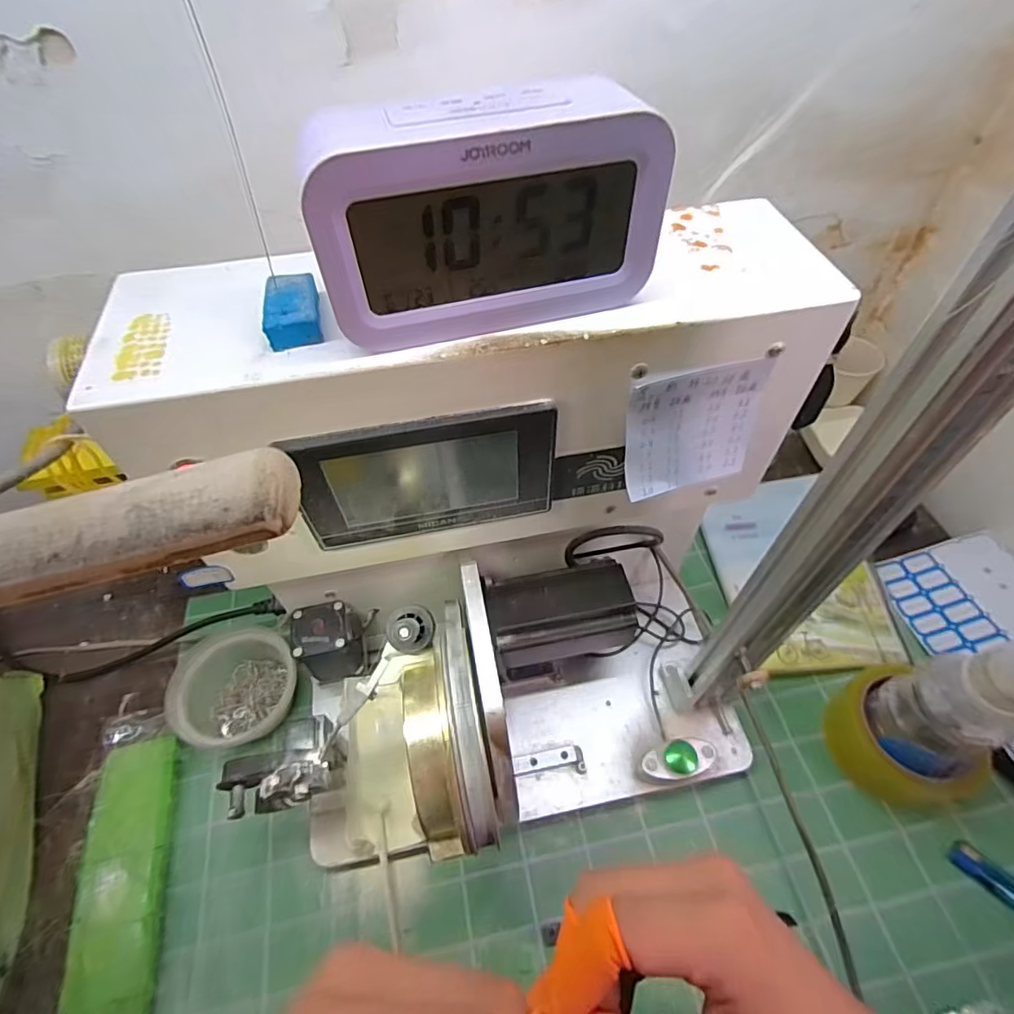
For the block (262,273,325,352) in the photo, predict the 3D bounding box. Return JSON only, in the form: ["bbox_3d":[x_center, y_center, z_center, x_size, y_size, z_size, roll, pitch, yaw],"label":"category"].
[{"bbox_3d":[-0.095,-0.088,0.243,0.023,0.014,0.036,-11,54,-7],"label":"block"}]

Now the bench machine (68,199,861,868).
[{"bbox_3d":[0.003,0.051,0.345,0.333,0.333,0.237,-11,54,-7],"label":"bench machine"}]

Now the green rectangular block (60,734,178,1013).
[{"bbox_3d":[-0.285,0.270,0.405,0.055,0.013,0.181,-12,54,-7],"label":"green rectangular block"}]

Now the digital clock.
[{"bbox_3d":[-0.006,-0.115,0.219,0.135,0.078,0.037,-14,55,-9],"label":"digital clock"}]

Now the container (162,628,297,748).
[{"bbox_3d":[-0.230,0.155,0.468,0.094,0.056,0.094,-1,54,1],"label":"container"}]

